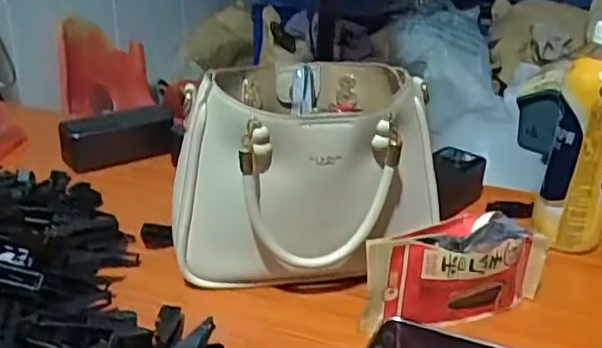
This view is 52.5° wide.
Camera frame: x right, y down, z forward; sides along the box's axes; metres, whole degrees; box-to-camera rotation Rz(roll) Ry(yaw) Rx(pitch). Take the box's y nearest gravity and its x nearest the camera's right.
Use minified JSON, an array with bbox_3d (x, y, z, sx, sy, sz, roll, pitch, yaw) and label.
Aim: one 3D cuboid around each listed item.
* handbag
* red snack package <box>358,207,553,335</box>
[{"bbox_3d":[0.002,0.003,0.541,0.221,0.172,0.144,0,26,-9],"label":"handbag"},{"bbox_3d":[0.125,0.082,0.493,0.161,0.083,0.040,-7,27,-22],"label":"red snack package"}]

